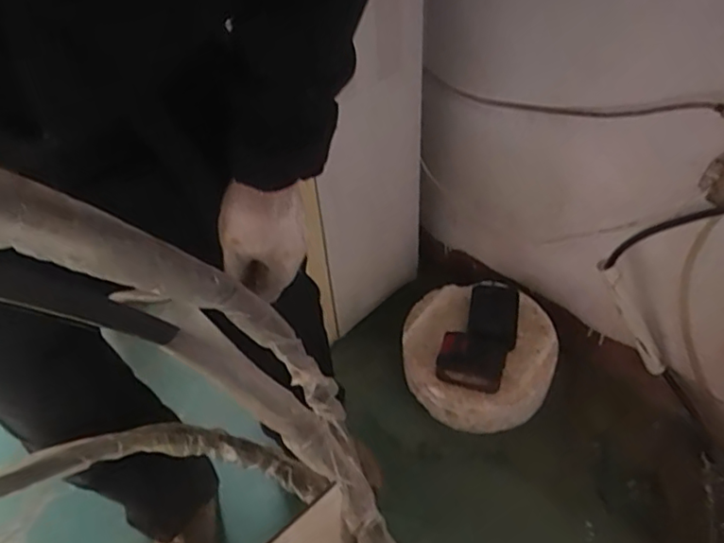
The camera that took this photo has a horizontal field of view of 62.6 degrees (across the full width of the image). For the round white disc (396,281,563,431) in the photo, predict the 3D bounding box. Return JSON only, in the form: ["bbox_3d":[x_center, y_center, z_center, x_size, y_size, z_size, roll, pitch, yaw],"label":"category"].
[{"bbox_3d":[0.229,0.171,1.203,0.296,0.150,0.270,-2,49,3],"label":"round white disc"}]

